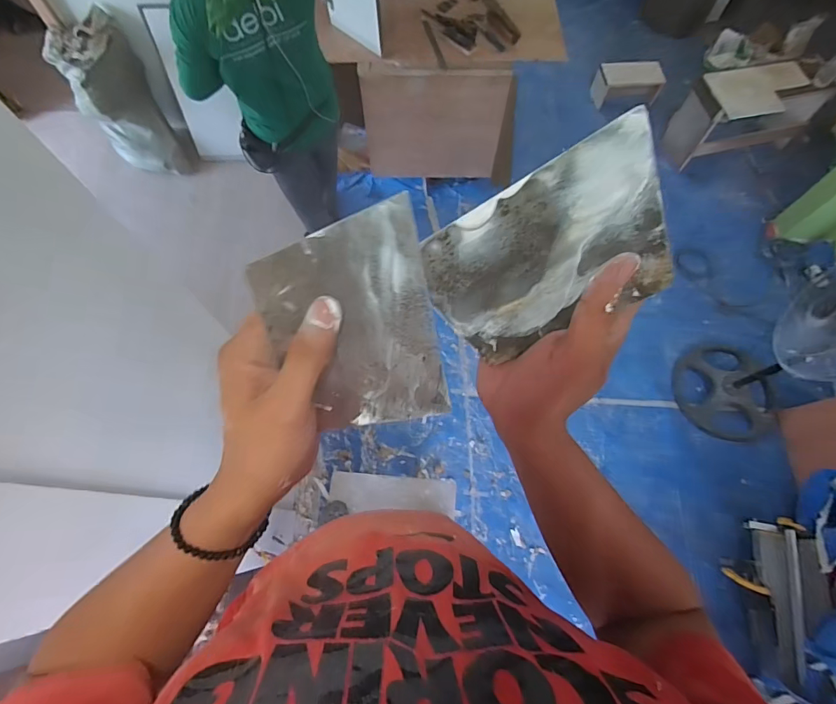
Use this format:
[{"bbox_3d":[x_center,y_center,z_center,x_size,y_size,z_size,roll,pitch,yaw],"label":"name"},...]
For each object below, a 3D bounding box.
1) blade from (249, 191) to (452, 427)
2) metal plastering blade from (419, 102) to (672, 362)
[{"bbox_3d":[-0.037,-0.012,0.273,0.097,0.004,0.135,-15,113,-7],"label":"blade"},{"bbox_3d":[0.072,-0.053,0.252,0.133,0.004,0.090,-25,111,24],"label":"metal plastering blade"}]

